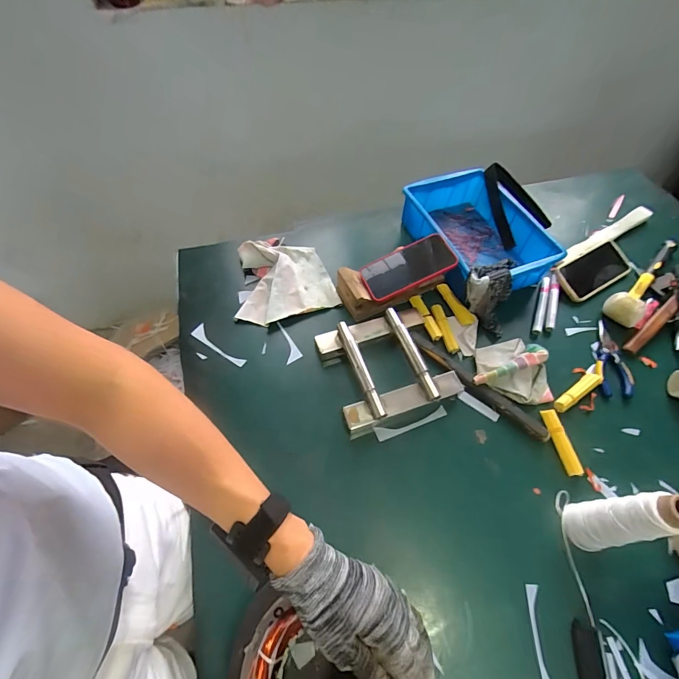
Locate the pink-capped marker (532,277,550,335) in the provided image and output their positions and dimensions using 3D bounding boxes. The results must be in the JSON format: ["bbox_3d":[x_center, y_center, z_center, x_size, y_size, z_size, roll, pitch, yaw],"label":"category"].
[{"bbox_3d":[0.390,-0.065,0.706,0.019,0.016,0.137,21,60,12],"label":"pink-capped marker"}]

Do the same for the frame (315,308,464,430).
[{"bbox_3d":[0.078,0.042,0.617,0.197,0.052,0.179,-17,59,-11],"label":"frame"}]

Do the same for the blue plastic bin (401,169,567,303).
[{"bbox_3d":[0.286,-0.220,0.759,0.240,0.089,0.292,-15,59,-10],"label":"blue plastic bin"}]

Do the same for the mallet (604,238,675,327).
[{"bbox_3d":[0.605,-0.124,0.723,0.061,0.046,0.279,40,65,22],"label":"mallet"}]

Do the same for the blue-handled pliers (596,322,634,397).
[{"bbox_3d":[0.482,0.033,0.645,0.053,0.010,0.158,16,59,9],"label":"blue-handled pliers"}]

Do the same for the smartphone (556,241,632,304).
[{"bbox_3d":[0.522,-0.143,0.746,0.184,0.012,0.080,-28,74,-15],"label":"smartphone"}]

